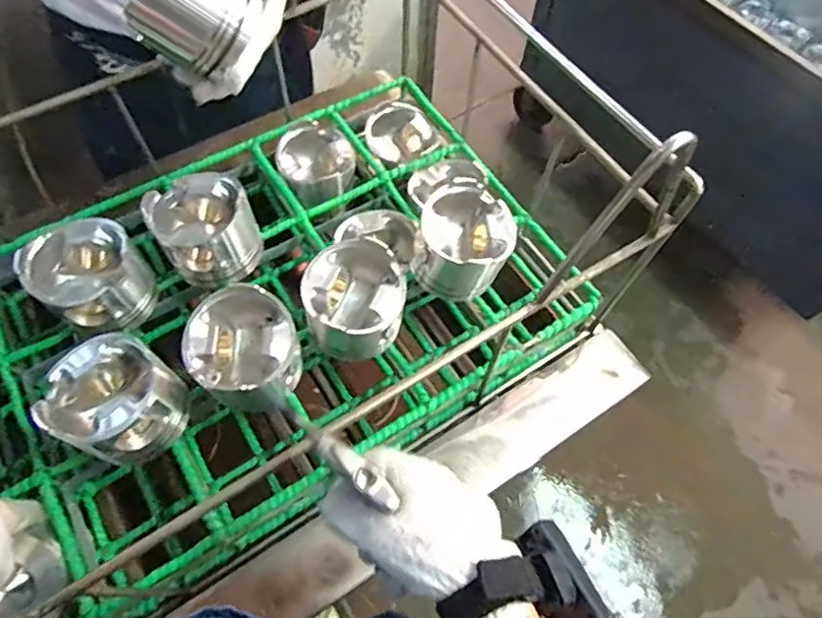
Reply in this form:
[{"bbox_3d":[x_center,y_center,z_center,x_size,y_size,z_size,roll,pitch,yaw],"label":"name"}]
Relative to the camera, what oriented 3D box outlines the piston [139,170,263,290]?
[{"bbox_3d":[-0.243,-0.097,0.664,0.112,0.080,0.118,-30,68,-15],"label":"piston"}]

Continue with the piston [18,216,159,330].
[{"bbox_3d":[-0.356,-0.034,0.631,0.110,0.088,0.102,-36,70,-18],"label":"piston"}]

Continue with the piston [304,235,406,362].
[{"bbox_3d":[-0.061,-0.009,0.637,0.102,0.095,0.105,1,64,-1],"label":"piston"}]

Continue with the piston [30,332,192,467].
[{"bbox_3d":[-0.297,0.094,0.567,0.111,0.078,0.102,1,64,-1],"label":"piston"}]

